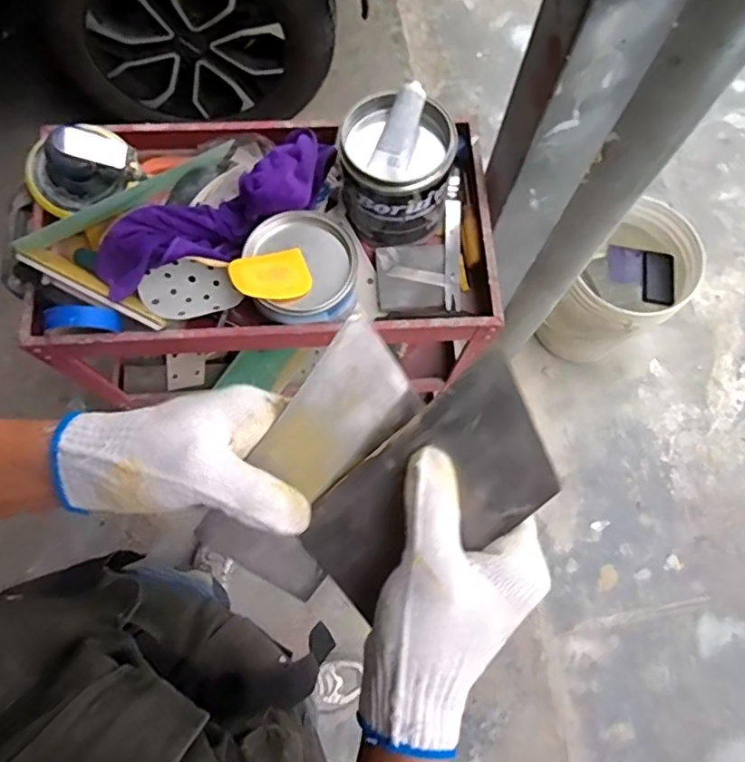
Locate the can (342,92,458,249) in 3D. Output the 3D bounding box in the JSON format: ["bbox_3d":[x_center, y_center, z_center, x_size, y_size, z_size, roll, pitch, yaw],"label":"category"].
[{"bbox_3d":[0.030,-0.291,0.830,0.142,0.155,0.144,1,73,-2],"label":"can"}]

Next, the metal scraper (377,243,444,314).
[{"bbox_3d":[0.058,-0.153,0.863,0.098,0.011,0.103,-3,73,-1],"label":"metal scraper"}]

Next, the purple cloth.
[{"bbox_3d":[-0.209,-0.229,0.813,0.363,0.101,0.117,-34,77,-12],"label":"purple cloth"}]

